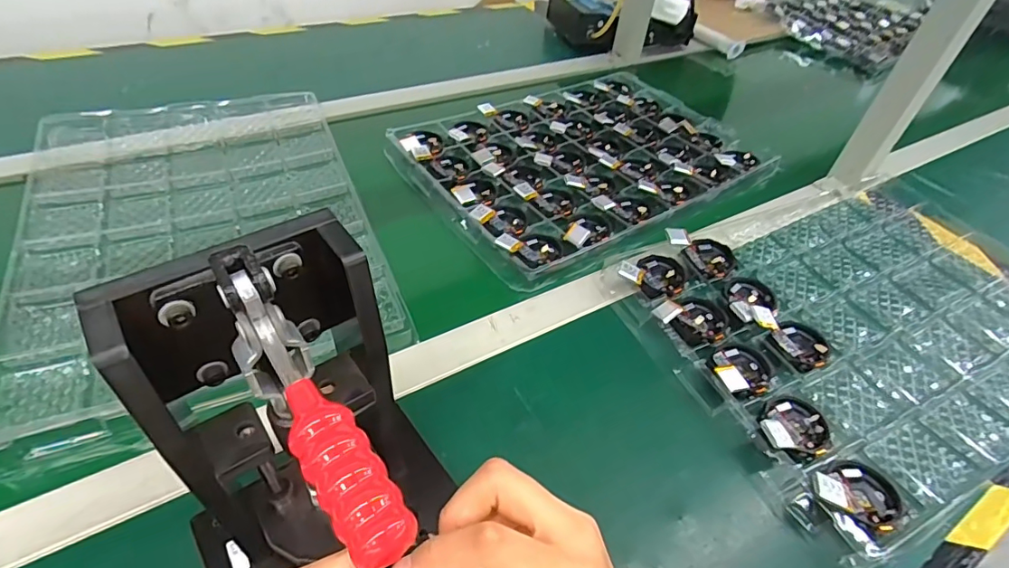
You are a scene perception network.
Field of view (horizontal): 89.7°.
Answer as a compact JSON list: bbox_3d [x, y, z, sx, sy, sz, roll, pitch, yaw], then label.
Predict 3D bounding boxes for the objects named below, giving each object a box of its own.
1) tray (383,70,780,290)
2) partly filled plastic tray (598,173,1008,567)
[{"bbox_3d":[0.104,-0.174,0.654,0.432,0.021,0.313,-26,53,-28],"label":"tray"},{"bbox_3d":[0.357,0.018,0.485,0.453,0.024,0.300,-18,50,-22],"label":"partly filled plastic tray"}]

